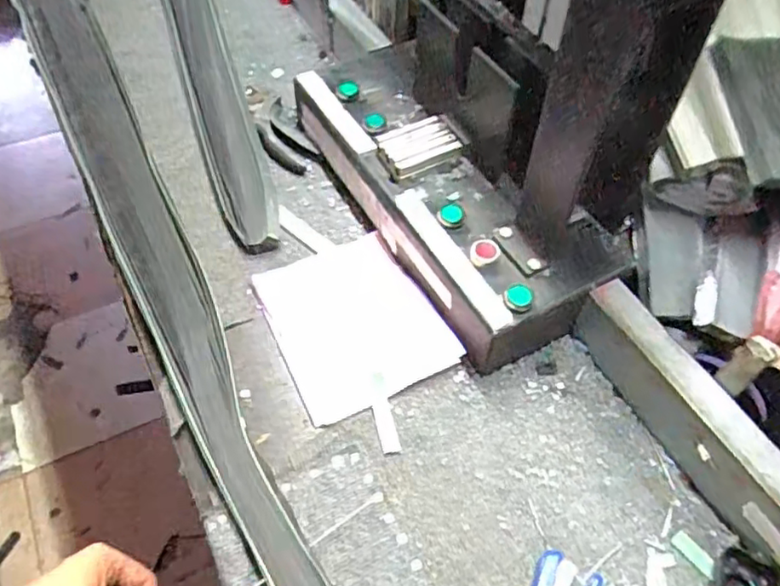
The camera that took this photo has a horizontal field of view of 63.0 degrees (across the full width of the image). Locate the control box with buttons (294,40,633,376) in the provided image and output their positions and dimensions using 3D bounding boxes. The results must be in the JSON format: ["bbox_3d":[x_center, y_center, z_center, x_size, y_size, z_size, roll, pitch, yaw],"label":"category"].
[{"bbox_3d":[0.059,-0.134,0.755,0.189,0.114,0.453,-25,59,-20],"label":"control box with buttons"}]

